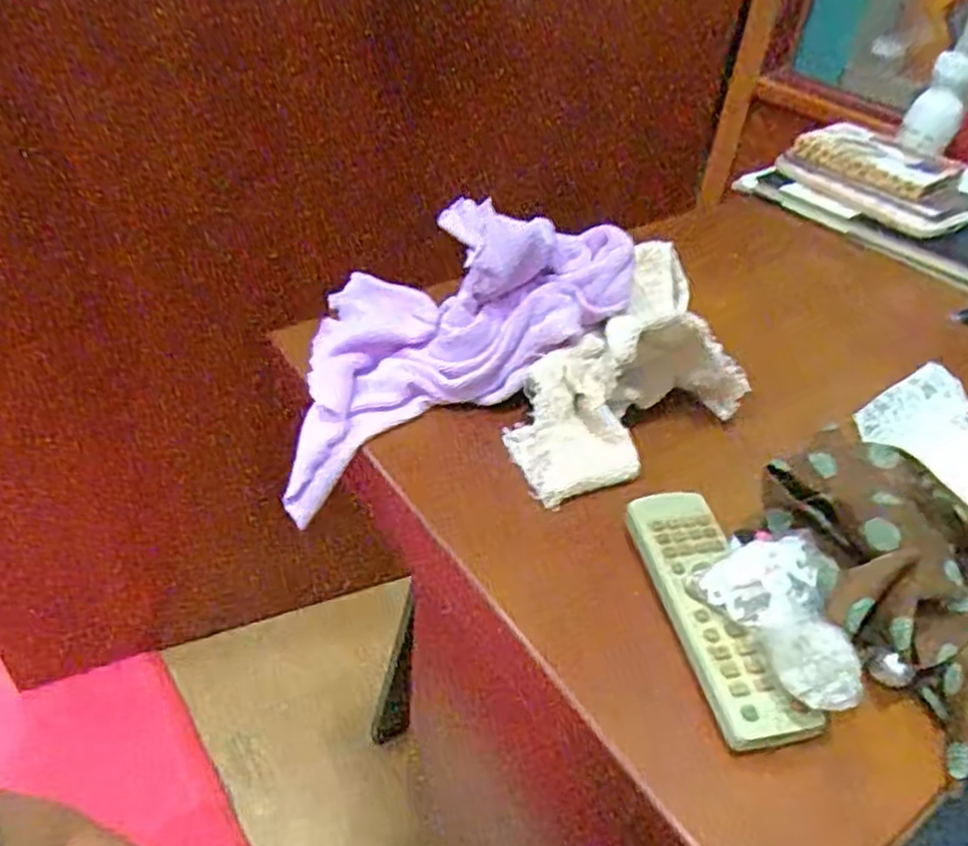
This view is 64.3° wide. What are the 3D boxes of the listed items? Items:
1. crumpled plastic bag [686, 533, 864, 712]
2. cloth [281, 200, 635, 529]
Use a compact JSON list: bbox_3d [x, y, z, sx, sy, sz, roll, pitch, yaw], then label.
[{"bbox_3d":[0.119,0.080,0.307,0.050,0.032,0.072,-2,41,-10],"label":"crumpled plastic bag"},{"bbox_3d":[-0.031,-0.068,0.459,0.202,0.131,0.145,-11,43,-19],"label":"cloth"}]

